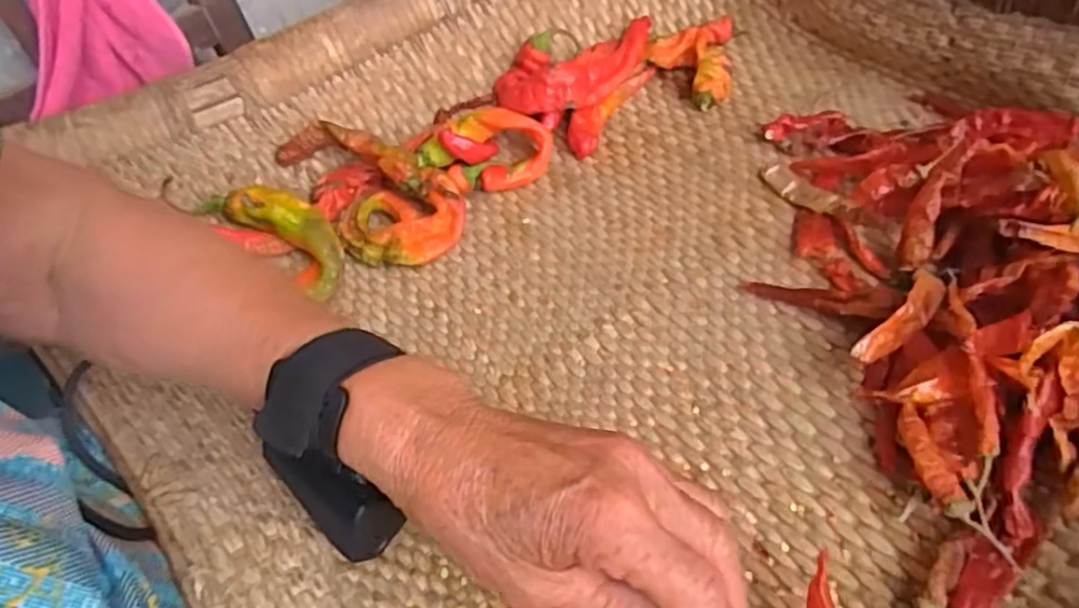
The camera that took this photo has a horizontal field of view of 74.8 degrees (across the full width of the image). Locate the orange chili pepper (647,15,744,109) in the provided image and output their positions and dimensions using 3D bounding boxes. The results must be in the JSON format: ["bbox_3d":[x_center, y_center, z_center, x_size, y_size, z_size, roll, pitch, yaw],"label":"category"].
[{"bbox_3d":[0.118,-0.188,0.540,0.063,0.035,0.092,11,52,18],"label":"orange chili pepper"}]

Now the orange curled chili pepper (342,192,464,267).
[{"bbox_3d":[-0.089,-0.049,0.448,0.074,0.021,0.048,3,50,12],"label":"orange curled chili pepper"}]

